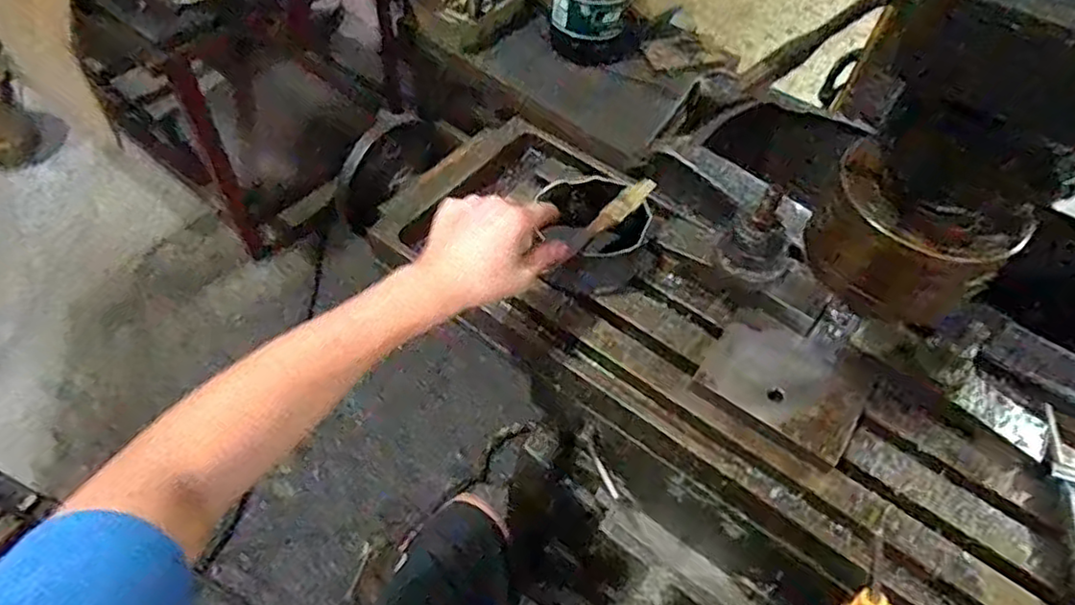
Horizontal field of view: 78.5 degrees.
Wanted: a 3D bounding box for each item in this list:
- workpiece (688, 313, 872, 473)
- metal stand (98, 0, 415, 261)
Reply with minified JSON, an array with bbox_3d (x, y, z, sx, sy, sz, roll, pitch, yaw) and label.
[{"bbox_3d":[0.210,0.070,0.561,0.127,0.019,0.097,35,59,19],"label":"workpiece"},{"bbox_3d":[-0.660,-0.549,1.643,0.429,0.573,0.660,38,60,21],"label":"metal stand"}]

